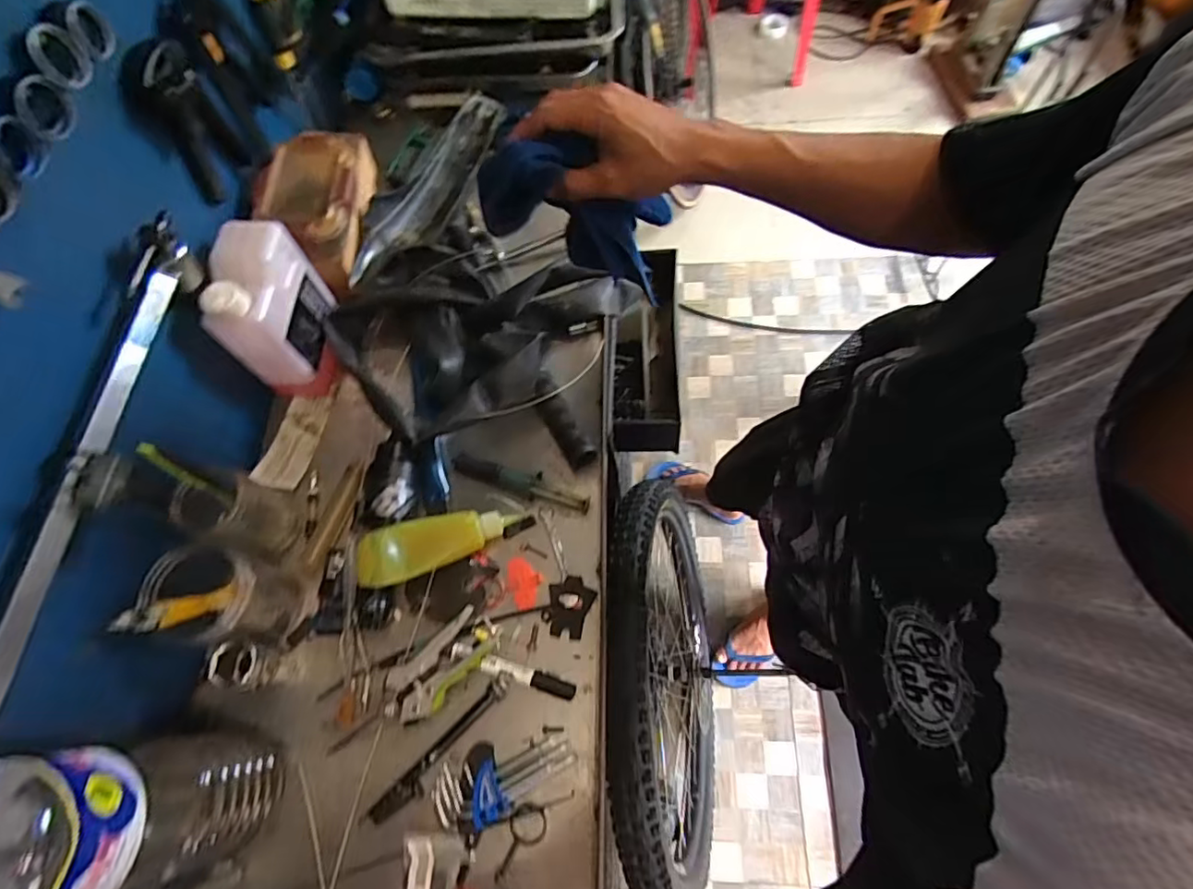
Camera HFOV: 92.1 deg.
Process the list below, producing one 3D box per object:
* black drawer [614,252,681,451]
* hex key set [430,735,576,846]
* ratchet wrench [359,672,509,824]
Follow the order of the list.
[{"bbox_3d":[0.081,-0.146,0.931,0.106,0.108,0.322,0,67,5],"label":"black drawer"},{"bbox_3d":[-0.090,0.304,0.533,0.125,0.018,0.066,-36,69,-10],"label":"hex key set"},{"bbox_3d":[-0.149,0.292,0.549,0.023,0.022,0.178,41,77,19],"label":"ratchet wrench"}]

